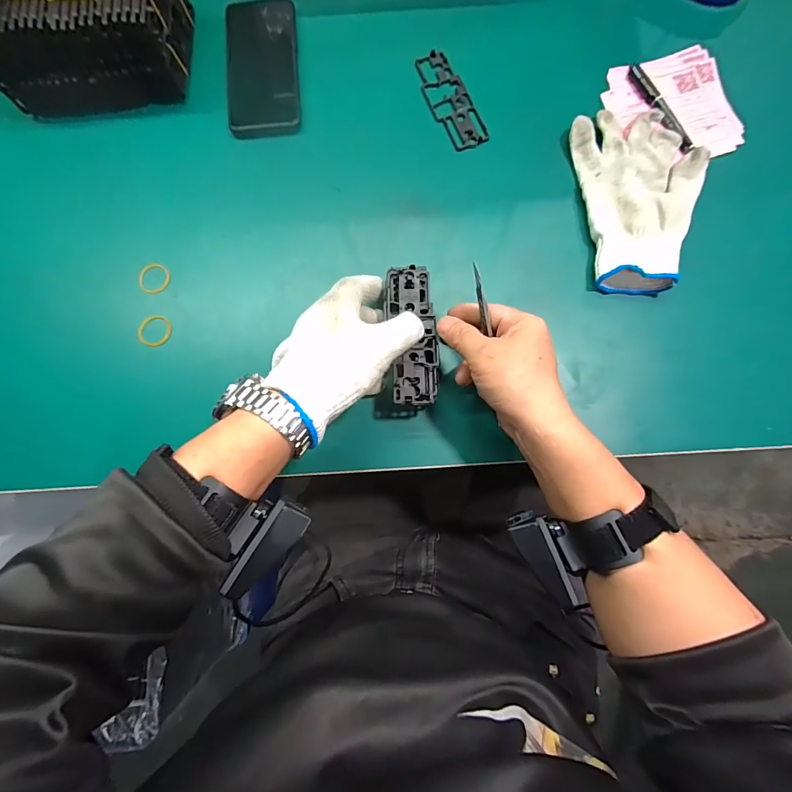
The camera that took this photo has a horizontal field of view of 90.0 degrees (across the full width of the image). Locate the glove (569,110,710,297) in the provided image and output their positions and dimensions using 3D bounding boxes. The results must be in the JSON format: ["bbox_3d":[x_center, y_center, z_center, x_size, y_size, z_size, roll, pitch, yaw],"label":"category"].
[{"bbox_3d":[0.249,-0.199,0.396,0.116,0.027,0.190,-5,80,-1],"label":"glove"}]

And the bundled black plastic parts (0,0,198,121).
[{"bbox_3d":[-0.316,-0.387,0.381,0.178,0.129,0.141,0,80,0],"label":"bundled black plastic parts"}]

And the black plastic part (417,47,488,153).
[{"bbox_3d":[0.059,-0.323,0.432,0.045,0.007,0.124,-20,81,-3],"label":"black plastic part"}]

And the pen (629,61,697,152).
[{"bbox_3d":[0.280,-0.306,0.418,0.014,0.011,0.119,-23,81,-4],"label":"pen"}]

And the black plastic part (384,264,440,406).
[{"bbox_3d":[0.015,-0.055,0.354,0.043,0.010,0.126,-4,81,-1],"label":"black plastic part"}]

